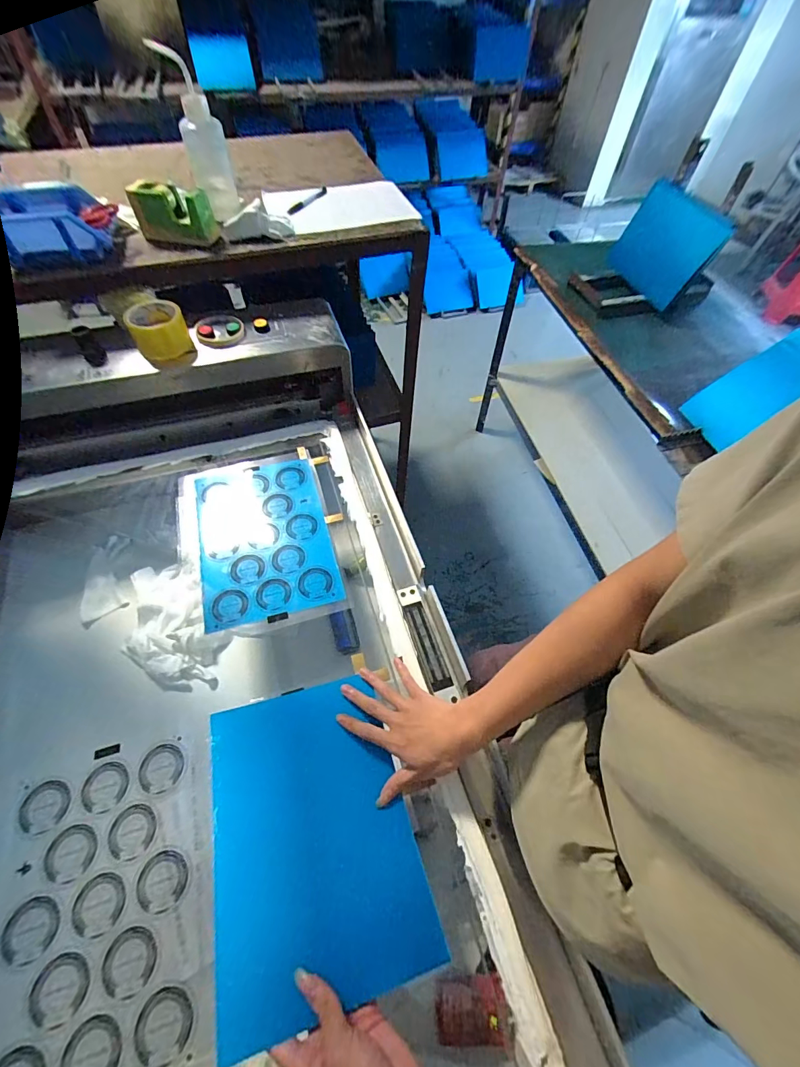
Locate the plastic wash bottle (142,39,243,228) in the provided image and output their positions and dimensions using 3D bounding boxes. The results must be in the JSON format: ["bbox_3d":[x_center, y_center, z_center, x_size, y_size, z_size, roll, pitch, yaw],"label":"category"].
[{"bbox_3d":[-0.327,-0.641,0.696,0.069,0.223,0.082,-7,58,-7],"label":"plastic wash bottle"}]

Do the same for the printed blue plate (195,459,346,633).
[{"bbox_3d":[-0.226,0.000,0.698,0.205,0.008,0.290,-12,59,-11],"label":"printed blue plate"}]

